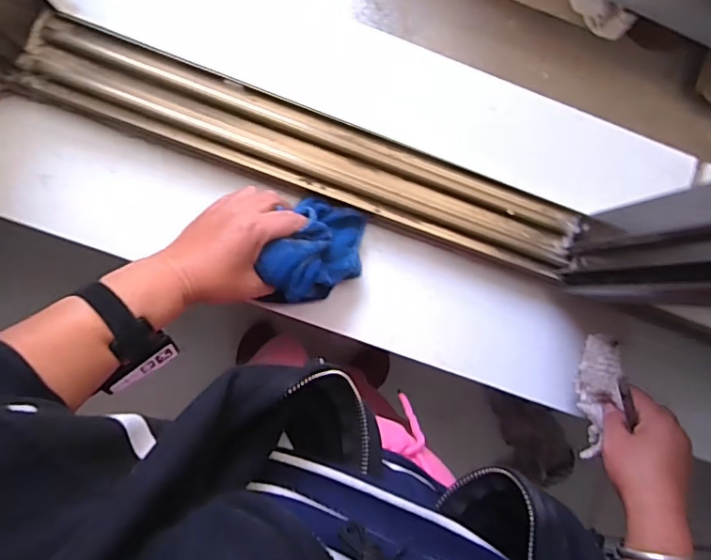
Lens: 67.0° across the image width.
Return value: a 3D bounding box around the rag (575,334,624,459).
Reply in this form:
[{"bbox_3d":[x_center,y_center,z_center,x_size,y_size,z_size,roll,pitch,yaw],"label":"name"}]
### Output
[{"bbox_3d":[0.248,0.117,0.550,0.029,0.048,0.118,7,91,-4],"label":"rag"}]

